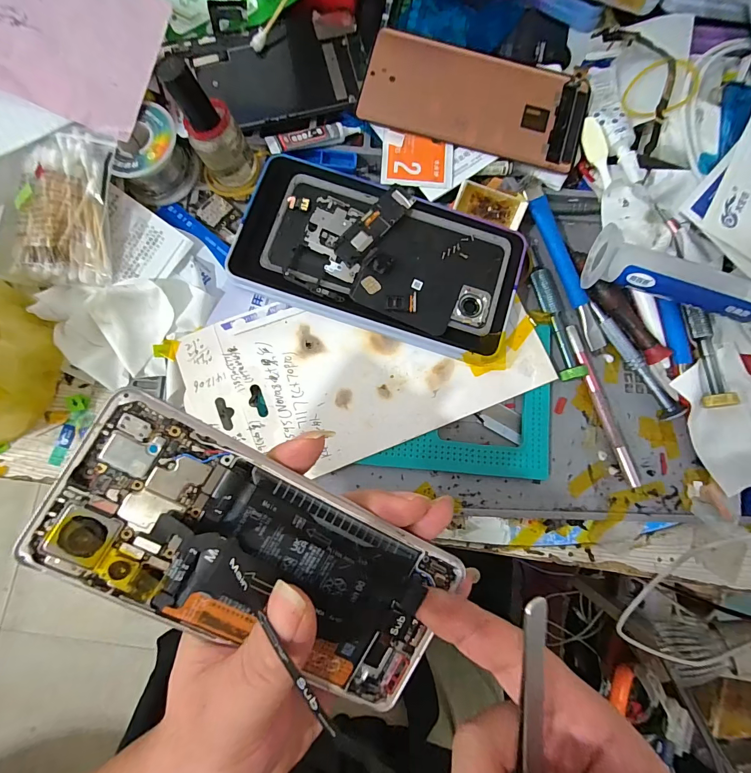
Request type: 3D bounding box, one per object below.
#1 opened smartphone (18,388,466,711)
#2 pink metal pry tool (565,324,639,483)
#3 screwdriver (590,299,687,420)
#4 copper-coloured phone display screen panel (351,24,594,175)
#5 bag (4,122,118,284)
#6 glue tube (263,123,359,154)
[{"bbox_3d":[-0.045,0.069,0.151,0.158,0.011,0.072,31,81,-11],"label":"opened smartphone"},{"bbox_3d":[0.159,0.012,0.260,0.010,0.007,0.116,-18,84,-6],"label":"pink metal pry tool"},{"bbox_3d":[0.183,-0.020,0.259,0.009,0.010,0.094,-31,85,-7],"label":"screwdriver"},{"bbox_3d":[0.072,-0.206,0.267,0.157,0.009,0.071,14,82,-1],"label":"copper-coloured phone display screen panel"},{"bbox_3d":[-0.200,-0.113,0.239,0.053,0.025,0.099,7,101,-26],"label":"bag"},{"bbox_3d":[-0.043,-0.177,0.262,0.066,0.005,0.016,-17,84,-6],"label":"glue tube"}]

